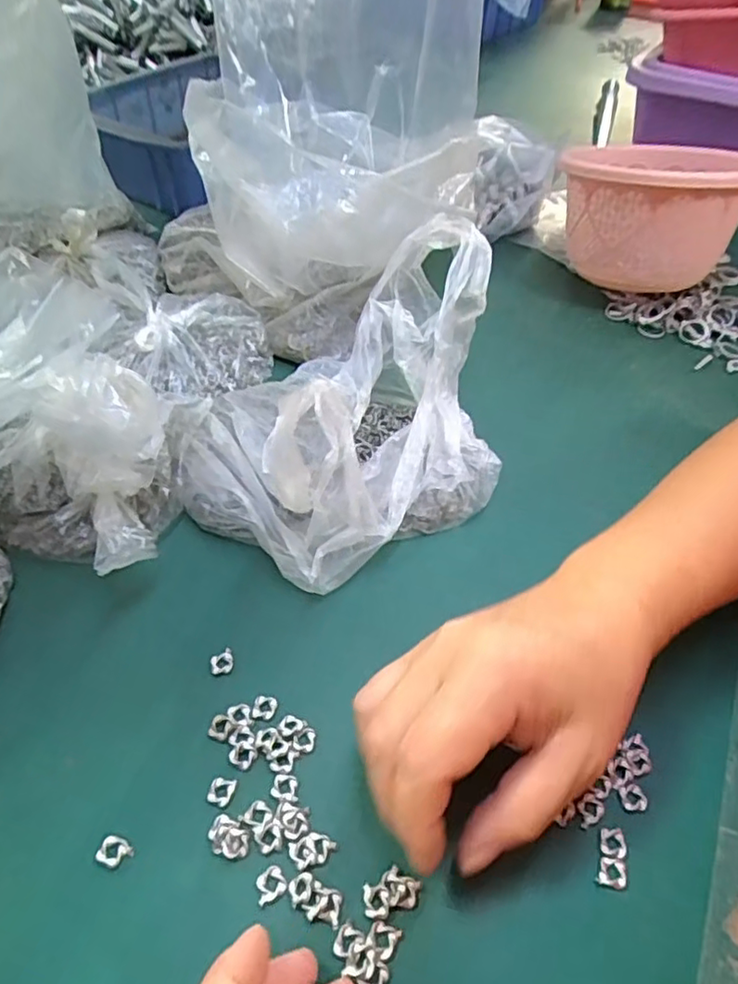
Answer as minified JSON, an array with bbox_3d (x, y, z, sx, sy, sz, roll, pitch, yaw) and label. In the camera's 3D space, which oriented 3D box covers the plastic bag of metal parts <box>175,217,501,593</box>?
[{"bbox_3d":[-0.019,-0.055,0.346,0.183,0.098,0.190,-6,49,-9],"label":"plastic bag of metal parts"}]

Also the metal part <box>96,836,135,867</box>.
[{"bbox_3d":[-0.097,0.137,0.235,0.013,0.004,0.009,18,50,11],"label":"metal part"}]

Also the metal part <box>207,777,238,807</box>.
[{"bbox_3d":[-0.060,0.121,0.251,0.010,0.004,0.011,13,49,8],"label":"metal part"}]

